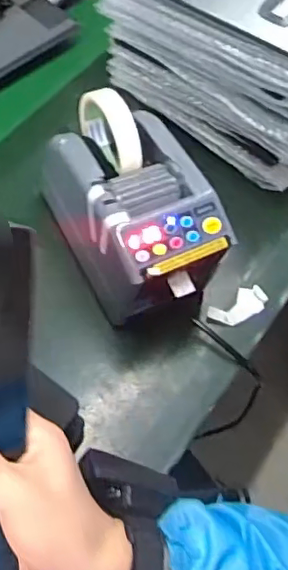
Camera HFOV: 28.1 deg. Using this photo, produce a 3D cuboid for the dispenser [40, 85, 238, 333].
[{"bbox_3d":[-0.013,-0.073,0.576,0.117,0.165,0.204,-22,64,-16],"label":"dispenser"}]

